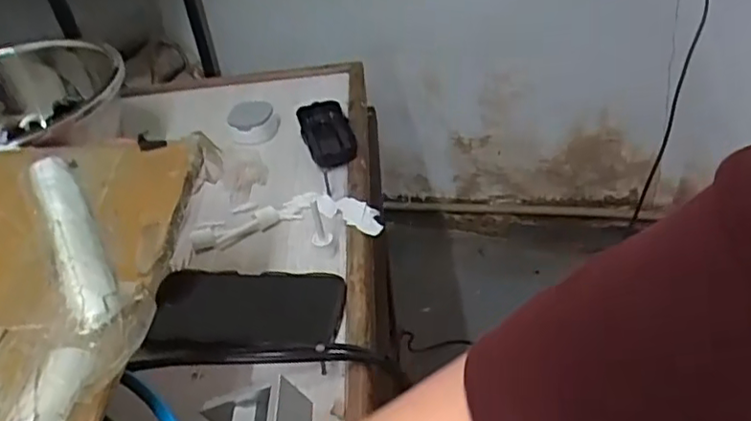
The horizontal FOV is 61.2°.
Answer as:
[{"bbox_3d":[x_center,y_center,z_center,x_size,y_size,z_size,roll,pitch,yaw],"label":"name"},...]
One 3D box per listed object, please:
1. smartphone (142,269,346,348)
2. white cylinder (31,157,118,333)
[{"bbox_3d":[-0.110,0.082,0.544,0.163,0.007,0.074,1,40,10],"label":"smartphone"},{"bbox_3d":[-0.191,0.015,0.398,0.028,0.016,0.173,-25,44,-19],"label":"white cylinder"}]

